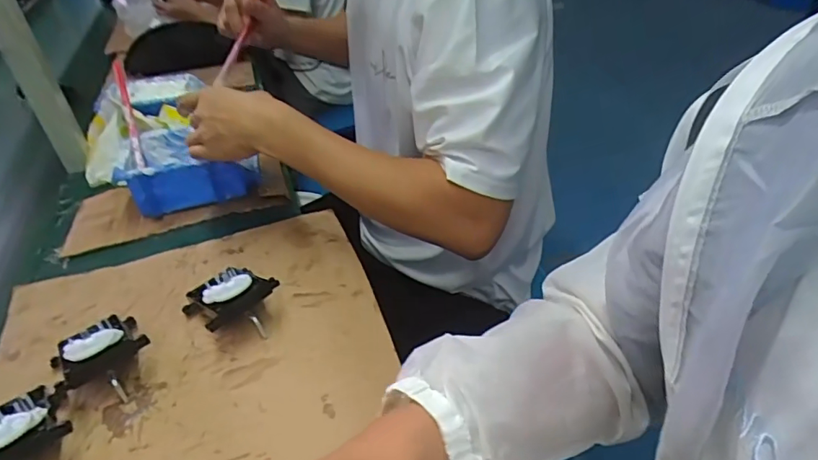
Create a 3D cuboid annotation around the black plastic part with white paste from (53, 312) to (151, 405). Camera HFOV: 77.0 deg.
[{"bbox_3d":[-0.307,0.119,0.510,0.104,0.048,0.088,24,47,34],"label":"black plastic part with white paste"}]

